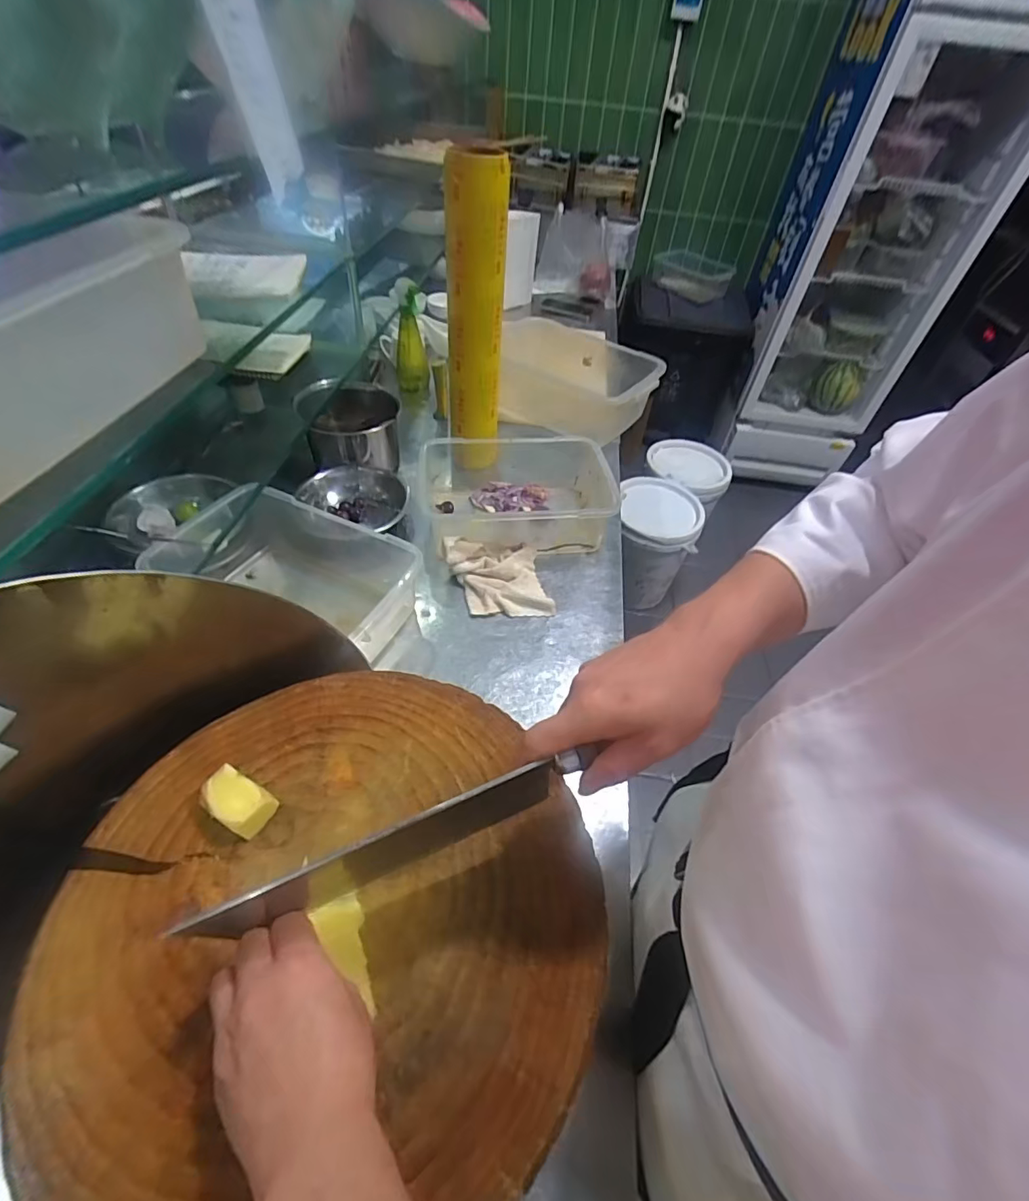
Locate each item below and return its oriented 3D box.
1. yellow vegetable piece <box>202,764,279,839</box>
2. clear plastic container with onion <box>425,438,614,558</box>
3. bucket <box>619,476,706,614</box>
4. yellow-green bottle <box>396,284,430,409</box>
[{"bbox_3d":[-0.229,0.170,0.420,0.058,0.032,0.034,24,51,16],"label":"yellow vegetable piece"},{"bbox_3d":[-0.001,-0.185,0.855,0.311,0.102,0.227,0,49,-5],"label":"clear plastic container with onion"},{"bbox_3d":[0.466,-0.178,1.752,0.265,0.357,0.311,8,48,2],"label":"bucket"},{"bbox_3d":[-0.227,-0.550,1.113,0.071,0.240,0.072,-7,50,-11],"label":"yellow-green bottle"}]

